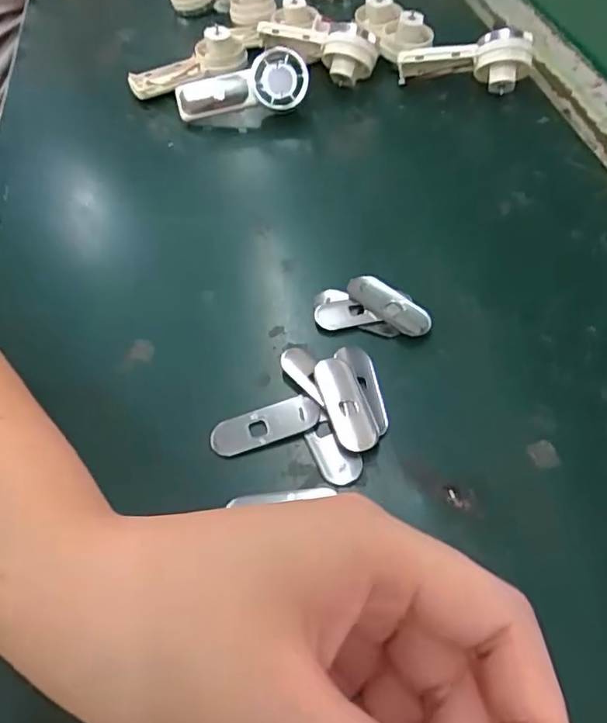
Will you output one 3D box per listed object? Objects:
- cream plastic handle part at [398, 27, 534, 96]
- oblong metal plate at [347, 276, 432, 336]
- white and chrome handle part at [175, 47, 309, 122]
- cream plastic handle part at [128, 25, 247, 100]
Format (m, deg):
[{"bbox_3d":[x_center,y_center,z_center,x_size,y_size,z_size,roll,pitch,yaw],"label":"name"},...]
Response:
[{"bbox_3d":[0.115,-0.215,0.418,0.092,0.041,0.023,8,54,9],"label":"cream plastic handle part"},{"bbox_3d":[0.045,-0.029,0.304,0.050,0.008,0.017,37,64,27],"label":"oblong metal plate"},{"bbox_3d":[-0.044,-0.194,0.416,0.093,0.044,0.022,-4,53,1],"label":"white and chrome handle part"},{"bbox_3d":[-0.090,-0.229,0.449,0.091,0.037,0.029,-13,54,-6],"label":"cream plastic handle part"}]

